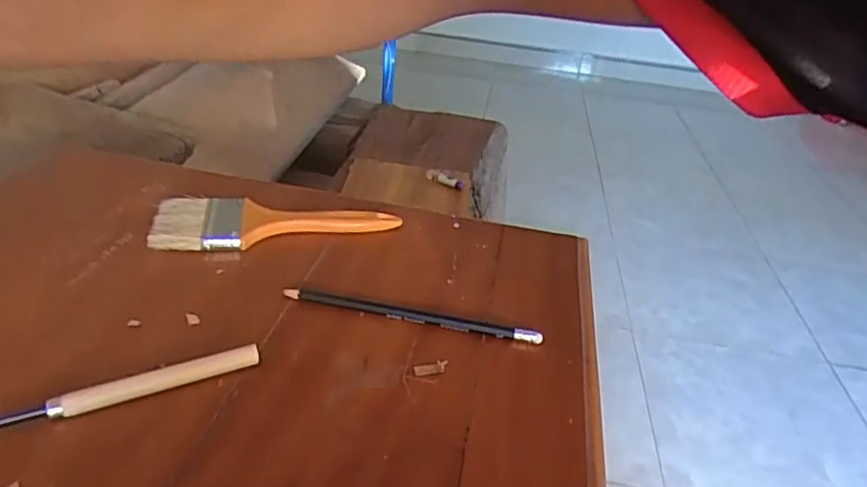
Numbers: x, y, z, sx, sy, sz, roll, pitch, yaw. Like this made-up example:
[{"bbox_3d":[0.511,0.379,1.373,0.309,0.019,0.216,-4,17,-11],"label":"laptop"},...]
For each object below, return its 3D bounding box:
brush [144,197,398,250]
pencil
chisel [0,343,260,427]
[{"bbox_3d":[-0.123,-0.017,0.488,0.186,0.015,0.064,0,32,-11],"label":"brush"},{"bbox_3d":[-0.015,0.048,0.408,0.172,0.008,0.010,10,31,6],"label":"pencil"},{"bbox_3d":[-0.161,0.078,0.335,0.128,0.012,0.010,-12,36,-28],"label":"chisel"}]

